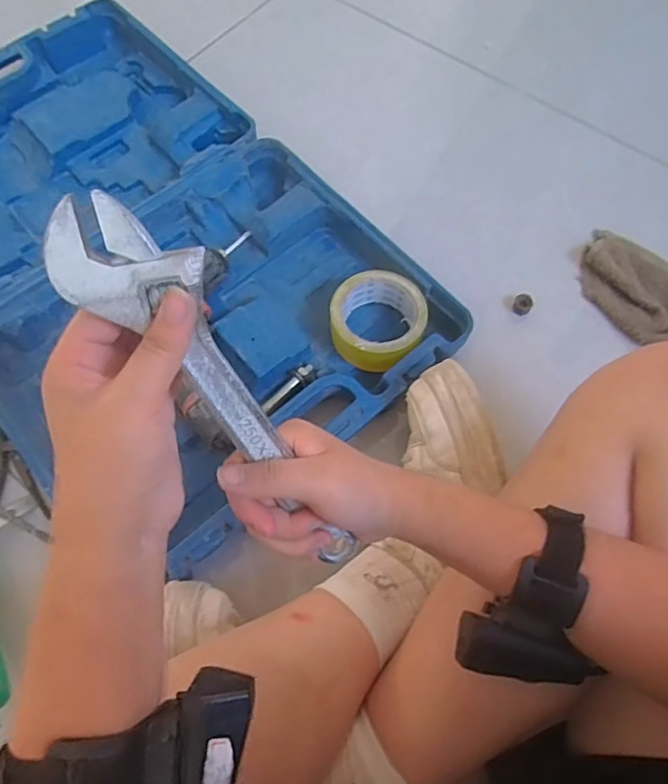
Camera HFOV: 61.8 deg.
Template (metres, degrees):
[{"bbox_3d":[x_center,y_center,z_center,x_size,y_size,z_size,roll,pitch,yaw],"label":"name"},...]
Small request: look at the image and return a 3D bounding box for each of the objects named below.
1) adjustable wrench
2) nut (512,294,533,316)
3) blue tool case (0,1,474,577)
[{"bbox_3d":[-0.051,0.013,0.293,0.055,0.247,0.020,-39,31,-15],"label":"adjustable wrench"},{"bbox_3d":[0.217,-0.101,0.642,0.021,0.015,0.025,27,69,12],"label":"nut"},{"bbox_3d":[-0.244,-0.187,0.663,0.454,0.054,0.747,-42,72,-16],"label":"blue tool case"}]

